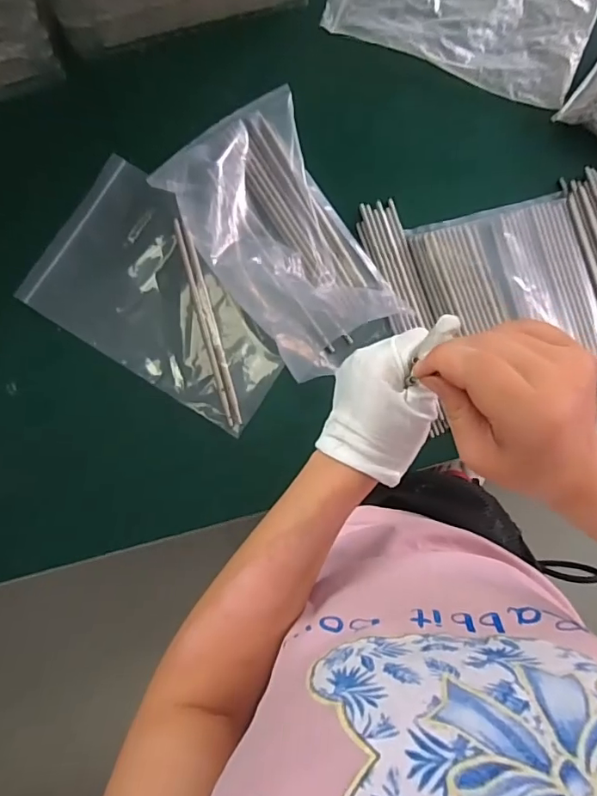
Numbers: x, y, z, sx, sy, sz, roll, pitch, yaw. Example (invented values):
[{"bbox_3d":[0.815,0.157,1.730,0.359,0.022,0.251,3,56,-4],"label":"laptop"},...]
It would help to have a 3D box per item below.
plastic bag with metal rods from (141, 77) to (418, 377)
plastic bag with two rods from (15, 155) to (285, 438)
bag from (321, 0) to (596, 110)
[{"bbox_3d":[-0.016,-0.179,0.537,0.169,0.061,0.301,-32,87,-3],"label":"plastic bag with metal rods"},{"bbox_3d":[-0.144,-0.116,0.571,0.299,0.017,0.186,33,86,2],"label":"plastic bag with two rods"},{"bbox_3d":[0.200,-0.471,0.590,0.290,0.026,0.181,22,86,1],"label":"bag"}]

